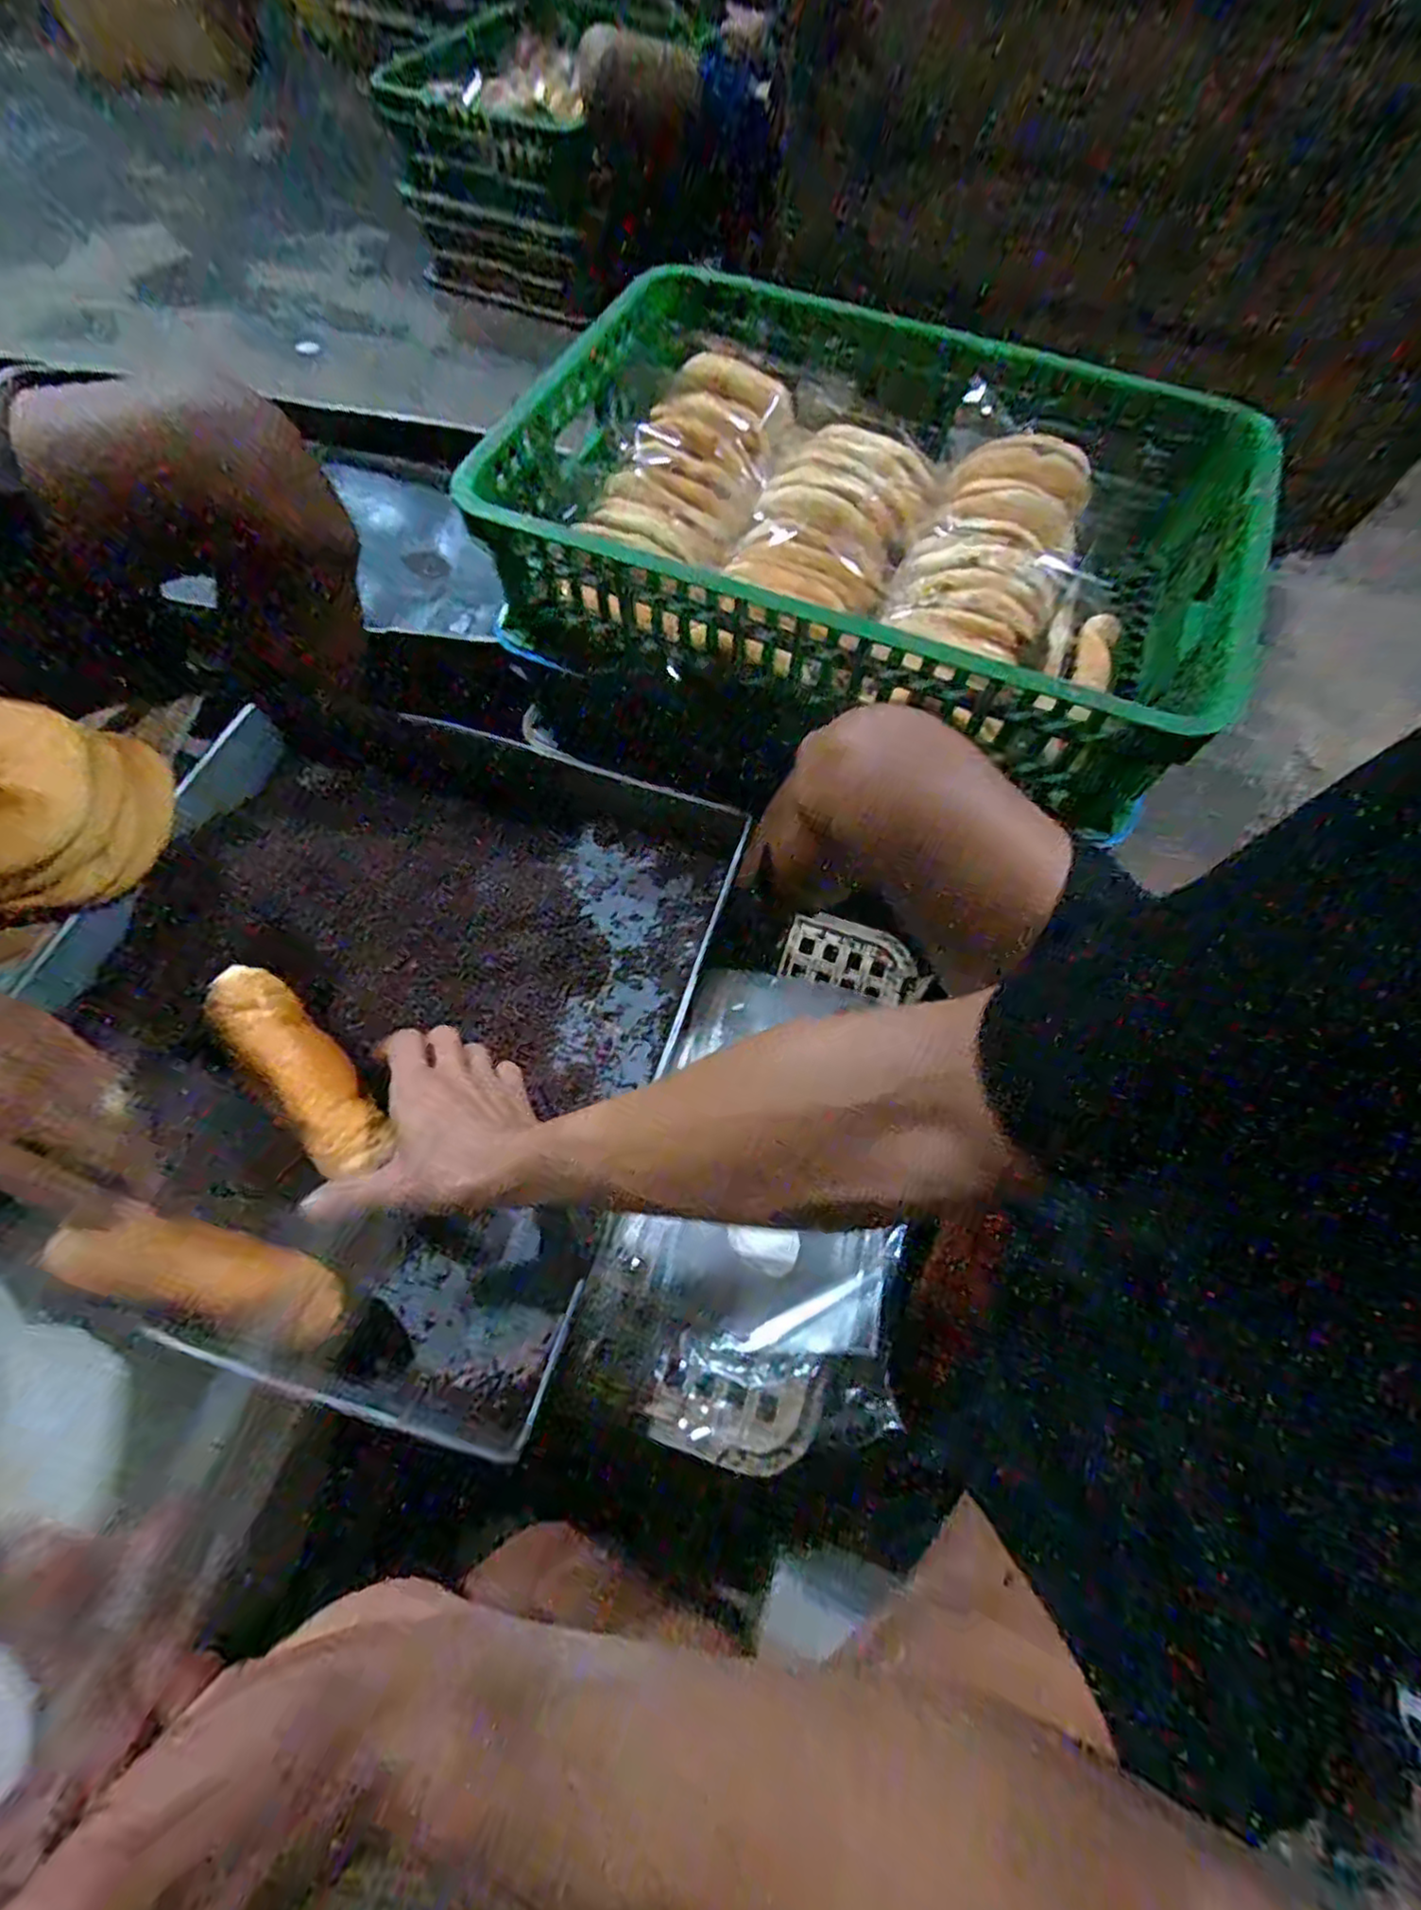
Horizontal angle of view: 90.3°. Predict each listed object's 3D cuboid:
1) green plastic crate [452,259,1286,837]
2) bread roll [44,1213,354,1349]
[{"bbox_3d":[0.140,-0.369,0.613,0.538,0.128,0.349,22,66,8],"label":"green plastic crate"},{"bbox_3d":[-0.293,0.186,0.415,0.148,0.033,0.044,32,63,-25],"label":"bread roll"}]

